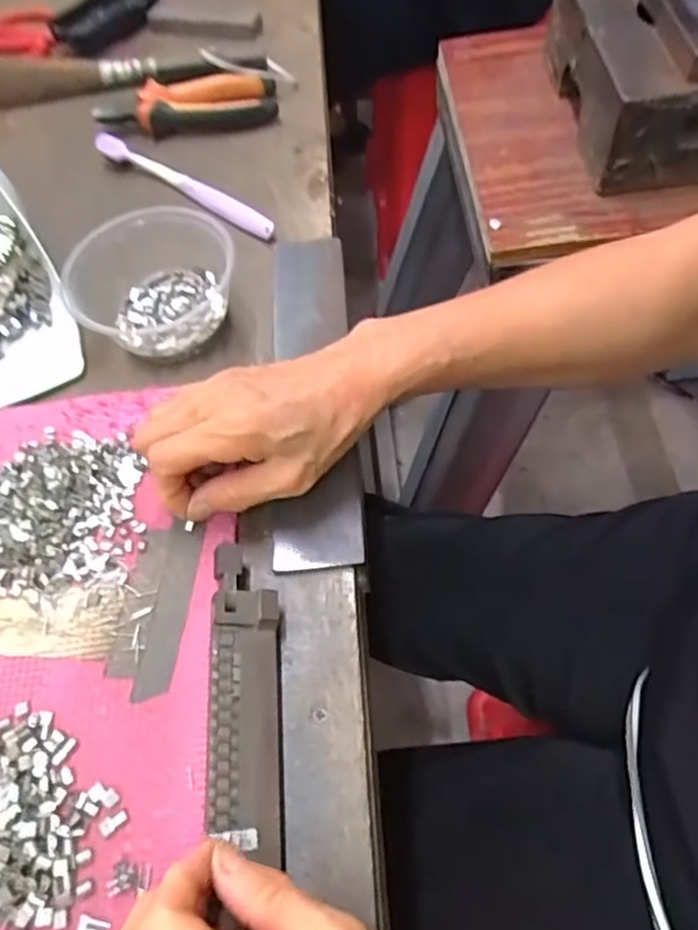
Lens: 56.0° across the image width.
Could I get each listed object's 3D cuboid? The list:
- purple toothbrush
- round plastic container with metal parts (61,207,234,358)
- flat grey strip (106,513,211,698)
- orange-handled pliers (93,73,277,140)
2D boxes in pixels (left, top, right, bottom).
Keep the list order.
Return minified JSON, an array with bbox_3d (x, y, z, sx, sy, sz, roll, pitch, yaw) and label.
[{"bbox_3d":[-0.129,-0.221,0.510,0.184,0.018,0.015,31,67,20],"label":"purple toothbrush"},{"bbox_3d":[-0.125,-0.118,0.429,0.101,0.057,0.088,-14,60,-3],"label":"round plastic container with metal parts"},{"bbox_3d":[-0.101,0.072,0.342,0.034,0.004,0.089,5,62,6],"label":"flat grey strip"},{"bbox_3d":[-0.137,-0.302,0.554,0.148,0.026,0.047,-8,59,1],"label":"orange-handled pliers"}]

